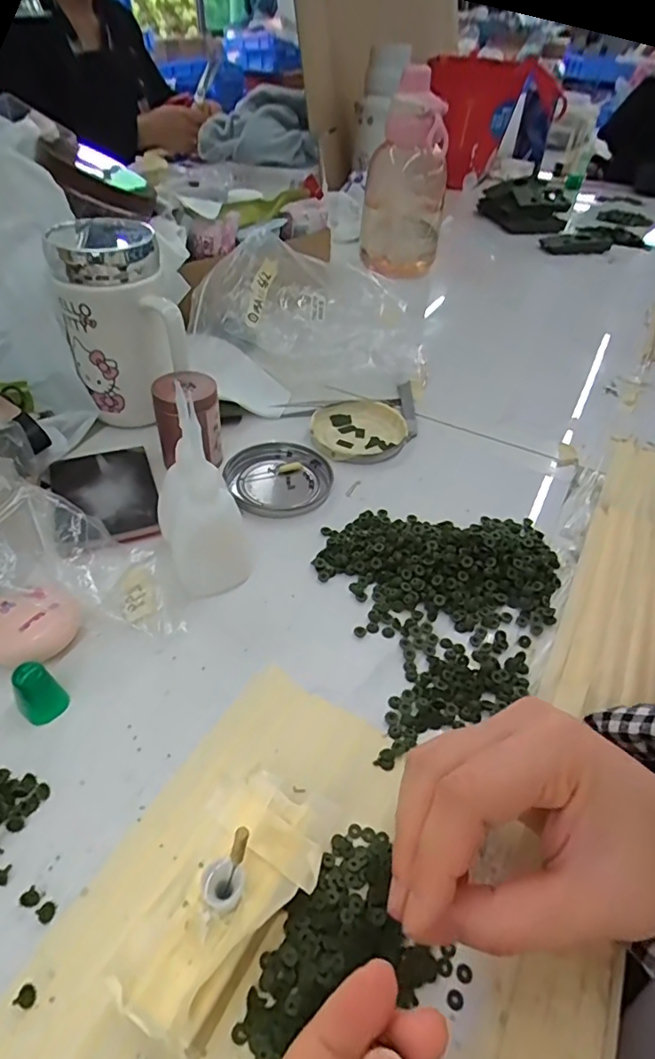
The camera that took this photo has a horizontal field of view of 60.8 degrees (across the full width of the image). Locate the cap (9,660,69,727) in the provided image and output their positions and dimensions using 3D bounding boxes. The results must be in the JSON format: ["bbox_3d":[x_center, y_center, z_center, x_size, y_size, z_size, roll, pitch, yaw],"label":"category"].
[{"bbox_3d":[-0.139,0.079,0.270,0.019,0.029,0.015,-29,53,-31],"label":"cap"}]

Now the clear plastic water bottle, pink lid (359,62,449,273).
[{"bbox_3d":[0.105,-0.465,0.738,0.104,0.215,0.104,2,43,-2],"label":"clear plastic water bottle, pink lid"}]

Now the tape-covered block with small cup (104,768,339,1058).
[{"bbox_3d":[-0.035,0.138,0.208,0.046,0.039,0.084,21,46,16],"label":"tape-covered block with small cup"}]

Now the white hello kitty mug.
[{"bbox_3d":[-0.157,-0.152,0.426,0.078,0.134,0.087,-13,46,-18],"label":"white hello kitty mug"}]

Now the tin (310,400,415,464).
[{"bbox_3d":[0.025,-0.084,0.470,0.082,0.011,0.076,3,44,-3],"label":"tin"}]

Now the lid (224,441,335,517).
[{"bbox_3d":[-0.035,-0.039,0.420,0.078,0.008,0.076,3,44,-3],"label":"lid"}]

